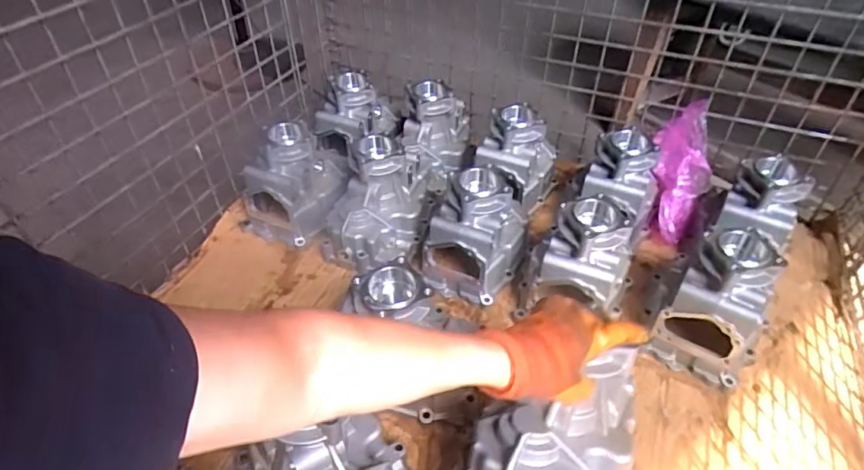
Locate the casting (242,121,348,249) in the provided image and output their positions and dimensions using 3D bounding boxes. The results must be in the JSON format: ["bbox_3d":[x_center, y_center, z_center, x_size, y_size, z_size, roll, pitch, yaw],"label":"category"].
[{"bbox_3d":[-0.261,-0.119,1.057,0.170,0.198,0.224,13,44,13],"label":"casting"}]

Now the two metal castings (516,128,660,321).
[{"bbox_3d":[0.294,-0.029,0.944,0.162,0.174,0.361,20,46,20],"label":"two metal castings"}]

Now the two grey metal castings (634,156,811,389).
[{"bbox_3d":[0.517,0.029,0.893,0.175,0.198,0.414,28,49,27],"label":"two grey metal castings"}]

